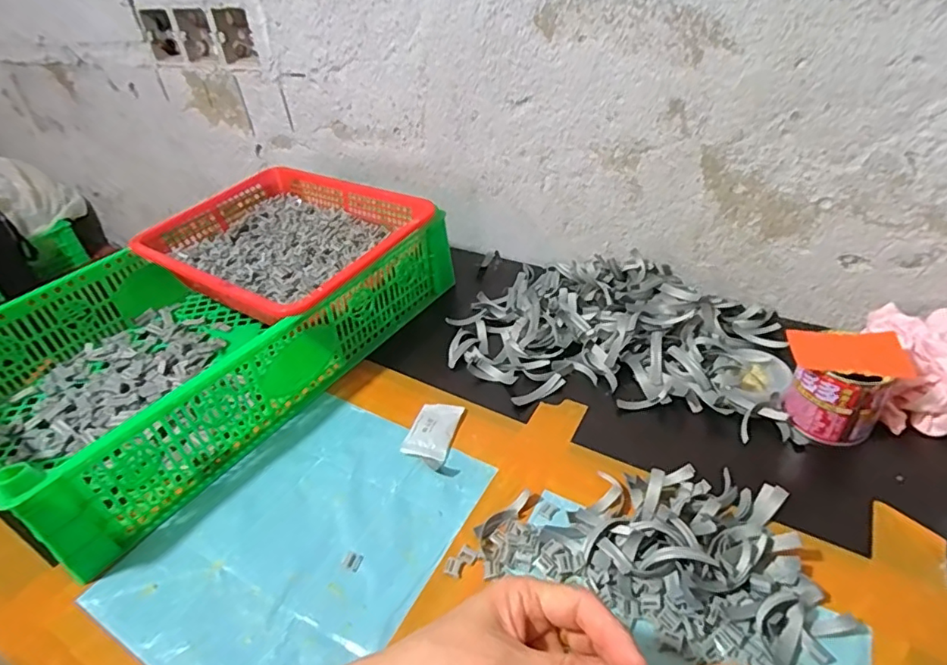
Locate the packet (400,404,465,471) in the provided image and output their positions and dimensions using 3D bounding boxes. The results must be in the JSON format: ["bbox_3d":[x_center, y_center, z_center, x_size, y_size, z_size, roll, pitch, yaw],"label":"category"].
[{"bbox_3d":[-0.037,0.090,0.496,0.038,0.011,0.073,6,39,16],"label":"packet"}]

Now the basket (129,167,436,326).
[{"bbox_3d":[-0.214,-0.103,0.648,0.301,0.069,0.245,19,44,29],"label":"basket"}]

